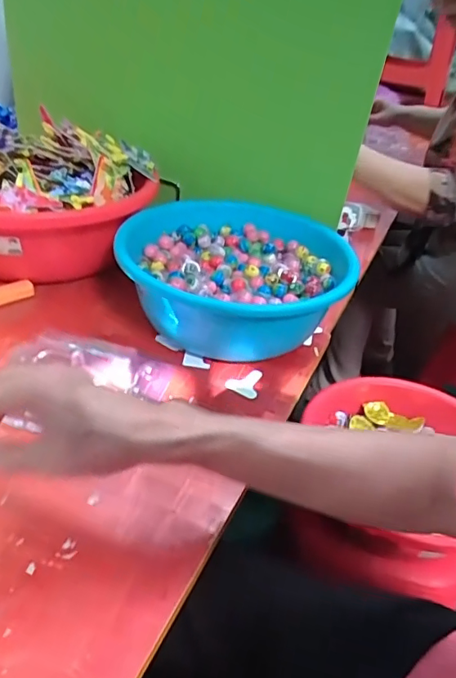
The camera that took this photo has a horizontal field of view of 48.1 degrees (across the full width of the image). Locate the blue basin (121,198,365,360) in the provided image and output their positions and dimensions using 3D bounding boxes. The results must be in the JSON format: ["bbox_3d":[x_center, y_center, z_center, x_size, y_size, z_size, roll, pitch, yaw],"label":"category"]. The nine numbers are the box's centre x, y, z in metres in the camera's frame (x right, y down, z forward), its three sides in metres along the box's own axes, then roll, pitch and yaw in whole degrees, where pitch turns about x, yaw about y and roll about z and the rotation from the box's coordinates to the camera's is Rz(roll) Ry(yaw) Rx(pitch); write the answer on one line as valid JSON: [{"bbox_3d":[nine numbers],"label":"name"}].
[{"bbox_3d":[0.009,-0.067,0.614,0.251,0.102,0.250,5,36,-4],"label":"blue basin"}]

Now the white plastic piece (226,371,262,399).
[{"bbox_3d":[0.019,0.046,0.555,0.035,0.007,0.039,18,37,14],"label":"white plastic piece"}]

